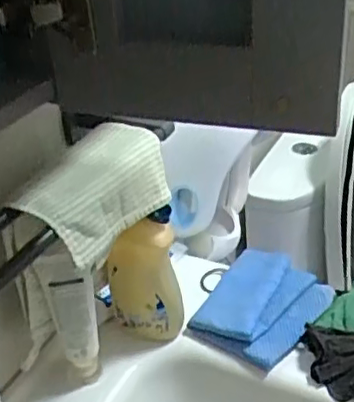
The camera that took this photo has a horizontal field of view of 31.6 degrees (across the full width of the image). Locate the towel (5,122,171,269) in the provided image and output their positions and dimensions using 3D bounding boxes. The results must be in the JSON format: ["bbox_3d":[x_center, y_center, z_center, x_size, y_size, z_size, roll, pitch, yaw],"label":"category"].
[{"bbox_3d":[-0.081,-0.012,0.610,0.081,0.075,0.163,15,39,27],"label":"towel"}]

